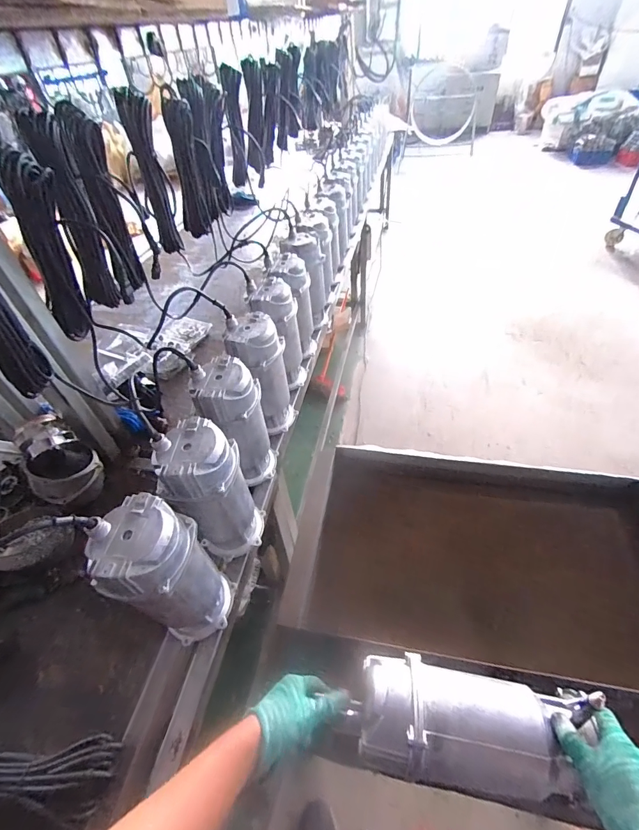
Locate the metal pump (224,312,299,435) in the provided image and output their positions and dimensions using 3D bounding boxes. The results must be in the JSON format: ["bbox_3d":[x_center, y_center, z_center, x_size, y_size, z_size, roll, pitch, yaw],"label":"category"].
[{"bbox_3d":[-0.141,-0.084,0.924,0.108,0.295,0.134,9,48,15],"label":"metal pump"}]

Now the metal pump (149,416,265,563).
[{"bbox_3d":[-0.195,0.154,0.706,0.140,0.293,0.119,-25,49,-17],"label":"metal pump"}]

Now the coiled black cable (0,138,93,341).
[{"bbox_3d":[-0.498,-0.302,0.708,0.102,0.353,0.087,12,49,17],"label":"coiled black cable"}]

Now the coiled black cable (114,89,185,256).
[{"bbox_3d":[-0.419,-0.600,0.973,0.085,0.347,0.059,-23,49,-15],"label":"coiled black cable"}]

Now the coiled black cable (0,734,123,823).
[{"bbox_3d":[-0.482,0.536,0.562,0.367,0.052,0.094,-3,46,3],"label":"coiled black cable"}]

